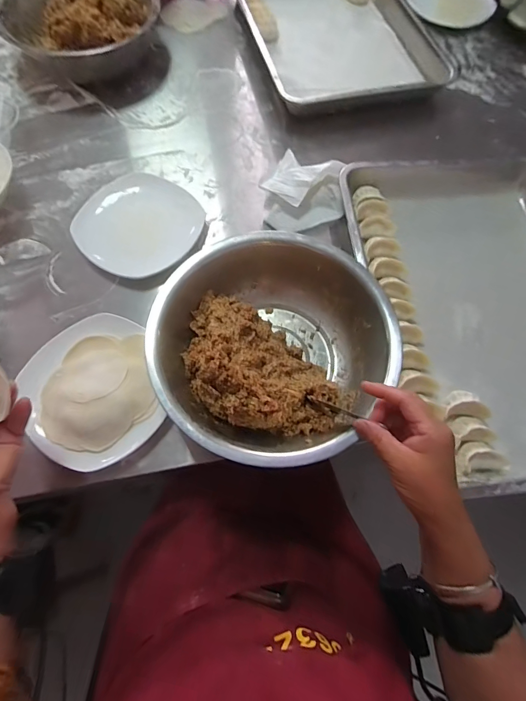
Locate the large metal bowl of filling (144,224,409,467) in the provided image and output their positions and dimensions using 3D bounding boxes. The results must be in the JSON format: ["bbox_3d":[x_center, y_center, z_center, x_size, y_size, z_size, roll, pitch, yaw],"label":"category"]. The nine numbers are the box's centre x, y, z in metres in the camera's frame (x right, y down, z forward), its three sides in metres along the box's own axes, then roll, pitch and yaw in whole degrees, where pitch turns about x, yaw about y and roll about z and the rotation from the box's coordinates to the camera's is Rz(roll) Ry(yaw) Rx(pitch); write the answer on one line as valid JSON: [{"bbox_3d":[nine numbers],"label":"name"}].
[{"bbox_3d":[0.015,0.003,0.450,0.268,0.090,0.257,0,70,-1],"label":"large metal bowl of filling"}]

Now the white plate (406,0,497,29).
[{"bbox_3d":[0.397,-0.755,0.789,0.172,0.016,0.172,39,71,13],"label":"white plate"}]

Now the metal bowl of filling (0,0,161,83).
[{"bbox_3d":[-0.322,-0.597,0.676,0.249,0.091,0.237,1,67,-2],"label":"metal bowl of filling"}]

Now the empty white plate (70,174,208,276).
[{"bbox_3d":[-0.188,-0.188,0.552,0.176,0.039,0.166,29,69,10],"label":"empty white plate"}]

